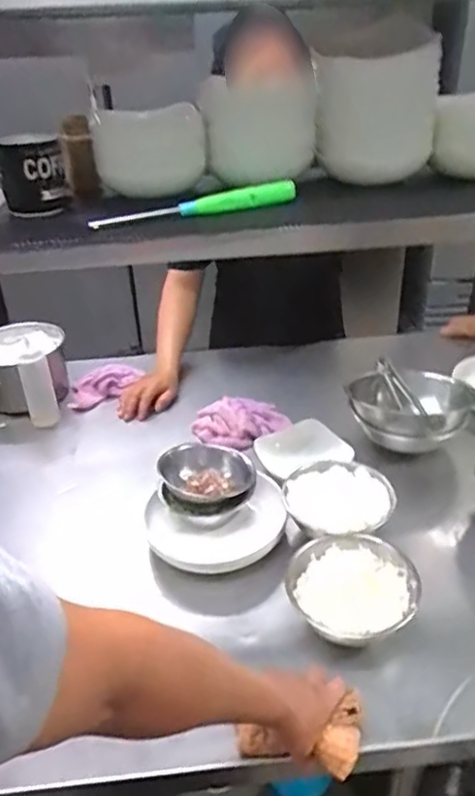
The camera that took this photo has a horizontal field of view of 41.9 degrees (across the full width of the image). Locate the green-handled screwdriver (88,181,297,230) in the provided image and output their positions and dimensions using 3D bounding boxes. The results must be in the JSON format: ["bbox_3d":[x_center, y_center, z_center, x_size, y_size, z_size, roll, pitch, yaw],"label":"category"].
[{"bbox_3d":[-0.049,-0.242,0.776,0.263,0.030,0.030,-15,35,-18],"label":"green-handled screwdriver"}]

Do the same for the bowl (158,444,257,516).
[{"bbox_3d":[-0.051,0.128,1.016,0.149,0.050,0.130,-4,33,-2],"label":"bowl"}]

